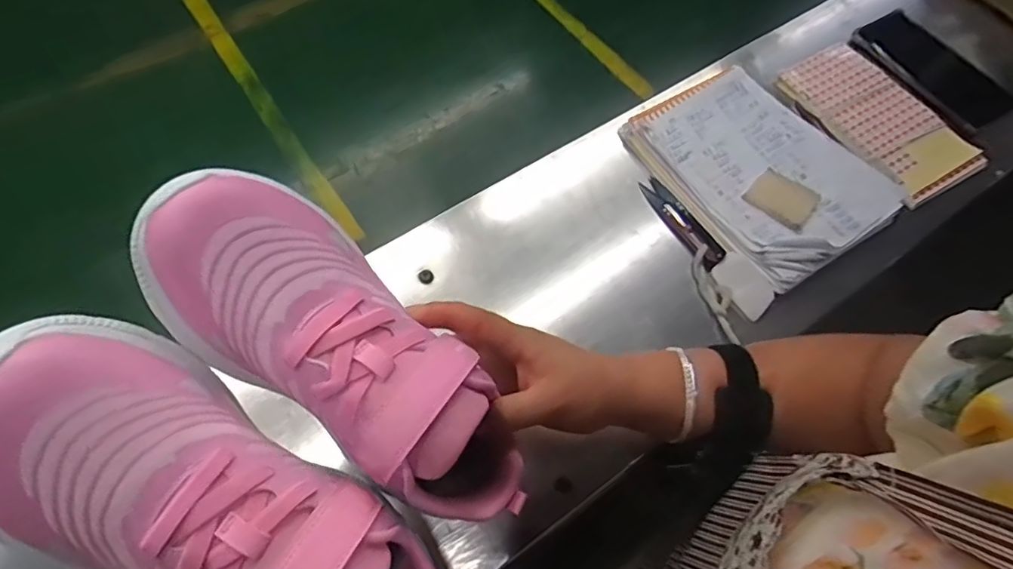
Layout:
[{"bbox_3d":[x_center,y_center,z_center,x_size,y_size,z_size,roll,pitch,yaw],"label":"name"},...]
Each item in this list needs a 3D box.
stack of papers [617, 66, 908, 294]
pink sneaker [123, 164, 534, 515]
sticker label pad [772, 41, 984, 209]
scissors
[{"bbox_3d":[0.237,-0.109,0.522,0.170,0.033,0.209,-29,68,-17],"label":"stack of papers"},{"bbox_3d":[-0.080,0.034,0.284,0.214,0.087,0.085,46,65,-16],"label":"pink sneaker"},{"bbox_3d":[0.376,-0.172,0.558,0.106,0.014,0.194,-28,67,-9],"label":"sticker label pad"},{"bbox_3d":[0.158,-0.057,0.499,0.024,0.005,0.102,-33,65,-1],"label":"scissors"}]

